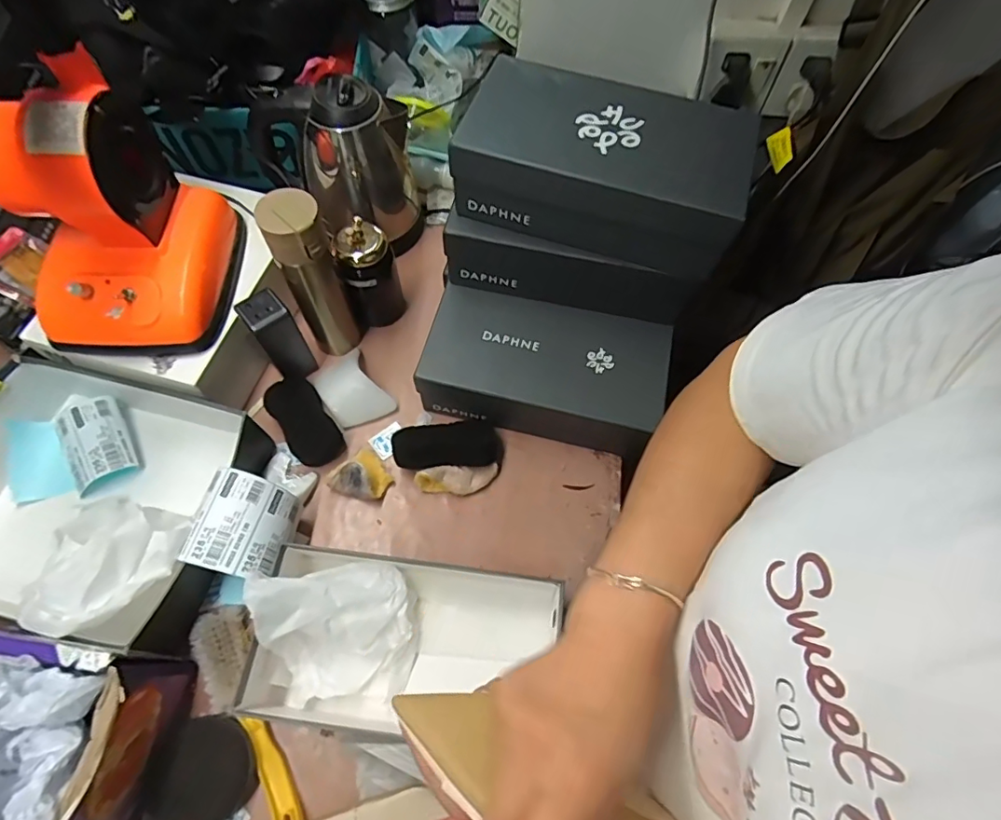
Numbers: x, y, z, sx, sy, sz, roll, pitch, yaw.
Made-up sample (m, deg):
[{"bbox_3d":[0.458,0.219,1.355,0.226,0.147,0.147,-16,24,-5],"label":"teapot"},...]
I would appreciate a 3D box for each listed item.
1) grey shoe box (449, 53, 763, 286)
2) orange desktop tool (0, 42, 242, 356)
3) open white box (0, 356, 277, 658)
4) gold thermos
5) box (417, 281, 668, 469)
[{"bbox_3d":[0.118,-0.274,0.567,0.294,0.105,0.183,16,65,4],"label":"grey shoe box"},{"bbox_3d":[-0.406,-0.193,0.535,0.174,0.204,0.184,-3,65,-5],"label":"orange desktop tool"},{"bbox_3d":[-0.460,0.098,0.598,0.312,0.141,0.263,15,65,4],"label":"open white box"},{"bbox_3d":[-0.219,-0.152,0.629,0.069,0.230,0.055,-25,68,-14],"label":"gold thermos"},{"bbox_3d":[0.055,-0.051,0.675,0.283,0.106,0.157,16,65,5],"label":"box"}]

